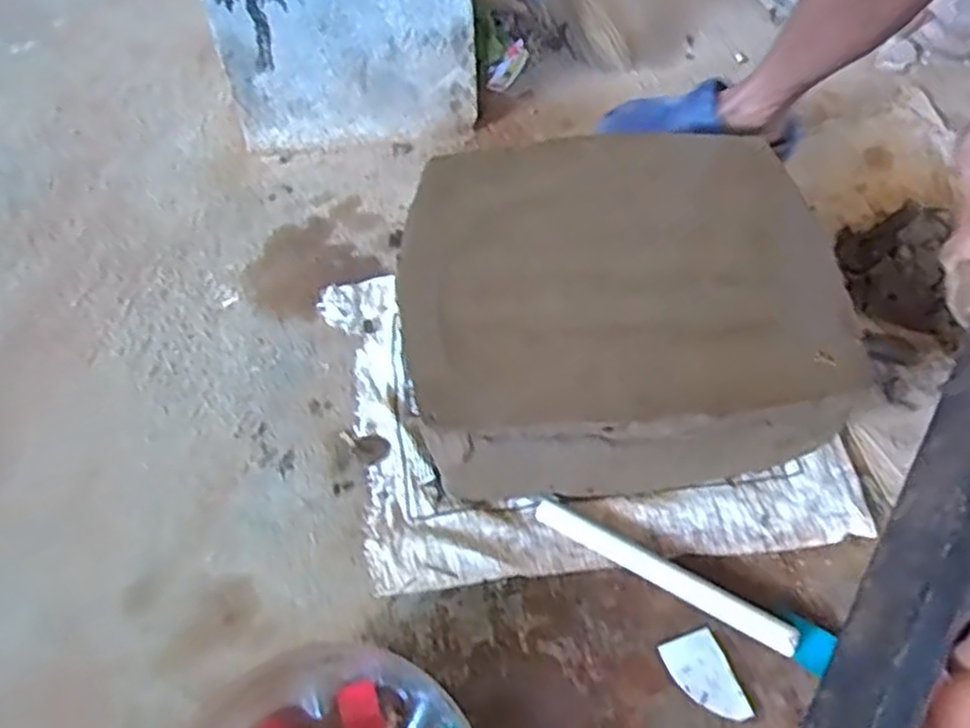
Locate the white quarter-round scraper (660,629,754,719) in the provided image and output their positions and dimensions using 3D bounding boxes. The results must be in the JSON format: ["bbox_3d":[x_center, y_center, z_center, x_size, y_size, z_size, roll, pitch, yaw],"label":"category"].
[{"bbox_3d":[0.204,0.289,0.673,0.052,0.004,0.082,-20,57,-13],"label":"white quarter-round scraper"}]

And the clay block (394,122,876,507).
[{"bbox_3d":[0.132,-0.066,0.774,0.411,0.176,0.358,-4,54,-2],"label":"clay block"}]

